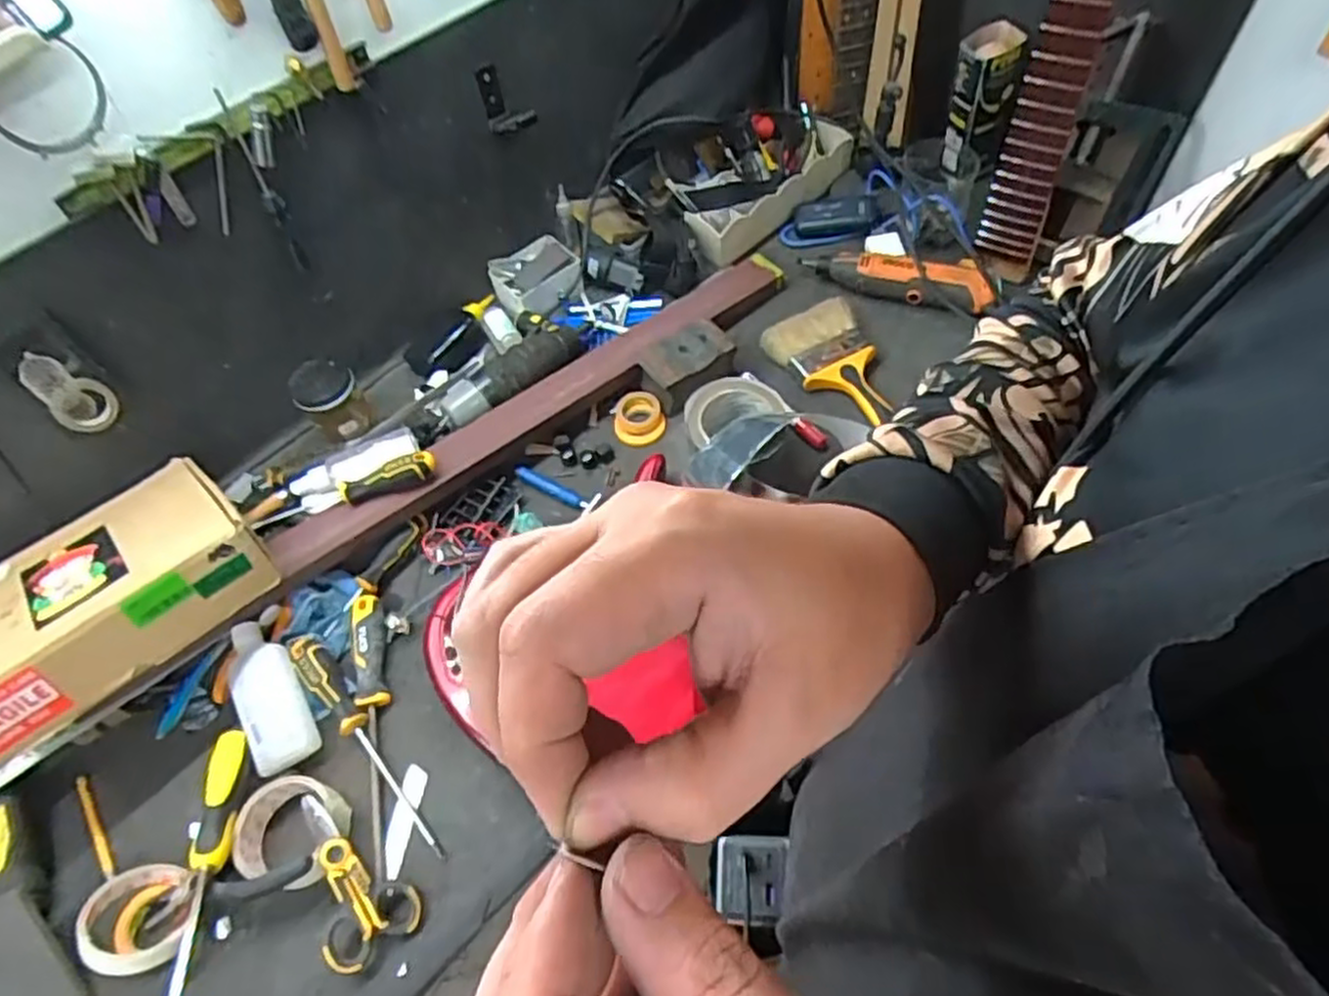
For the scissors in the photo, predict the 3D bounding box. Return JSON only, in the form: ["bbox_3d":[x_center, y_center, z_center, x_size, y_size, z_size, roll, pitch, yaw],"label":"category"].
[{"bbox_3d":[-0.269,0.318,0.647,0.076,0.014,0.139,-32,79,-15],"label":"scissors"}]

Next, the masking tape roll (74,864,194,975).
[{"bbox_3d":[-0.438,0.351,0.642,0.080,0.056,0.082,-1,59,2],"label":"masking tape roll"}]

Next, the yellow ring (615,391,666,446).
[{"bbox_3d":[-0.031,-0.096,0.906,0.060,0.023,0.064,-1,59,2],"label":"yellow ring"}]

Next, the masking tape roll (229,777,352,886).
[{"bbox_3d":[-0.326,0.292,0.673,0.097,0.038,0.089,9,60,8],"label":"masking tape roll"}]

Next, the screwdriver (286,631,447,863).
[{"bbox_3d":[-0.286,0.225,0.717,0.028,0.030,0.252,-35,64,-17],"label":"screwdriver"}]

